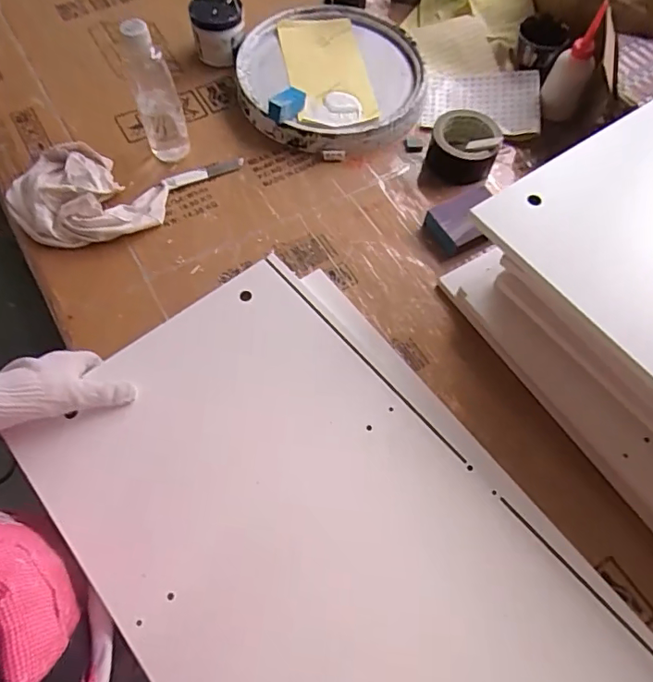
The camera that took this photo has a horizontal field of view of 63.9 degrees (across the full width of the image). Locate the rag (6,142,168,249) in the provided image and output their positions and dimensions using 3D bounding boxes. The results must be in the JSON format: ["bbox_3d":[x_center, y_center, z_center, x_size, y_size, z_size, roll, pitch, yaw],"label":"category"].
[{"bbox_3d":[-0.308,-0.188,0.679,0.182,0.069,0.128,-22,65,-13],"label":"rag"}]

